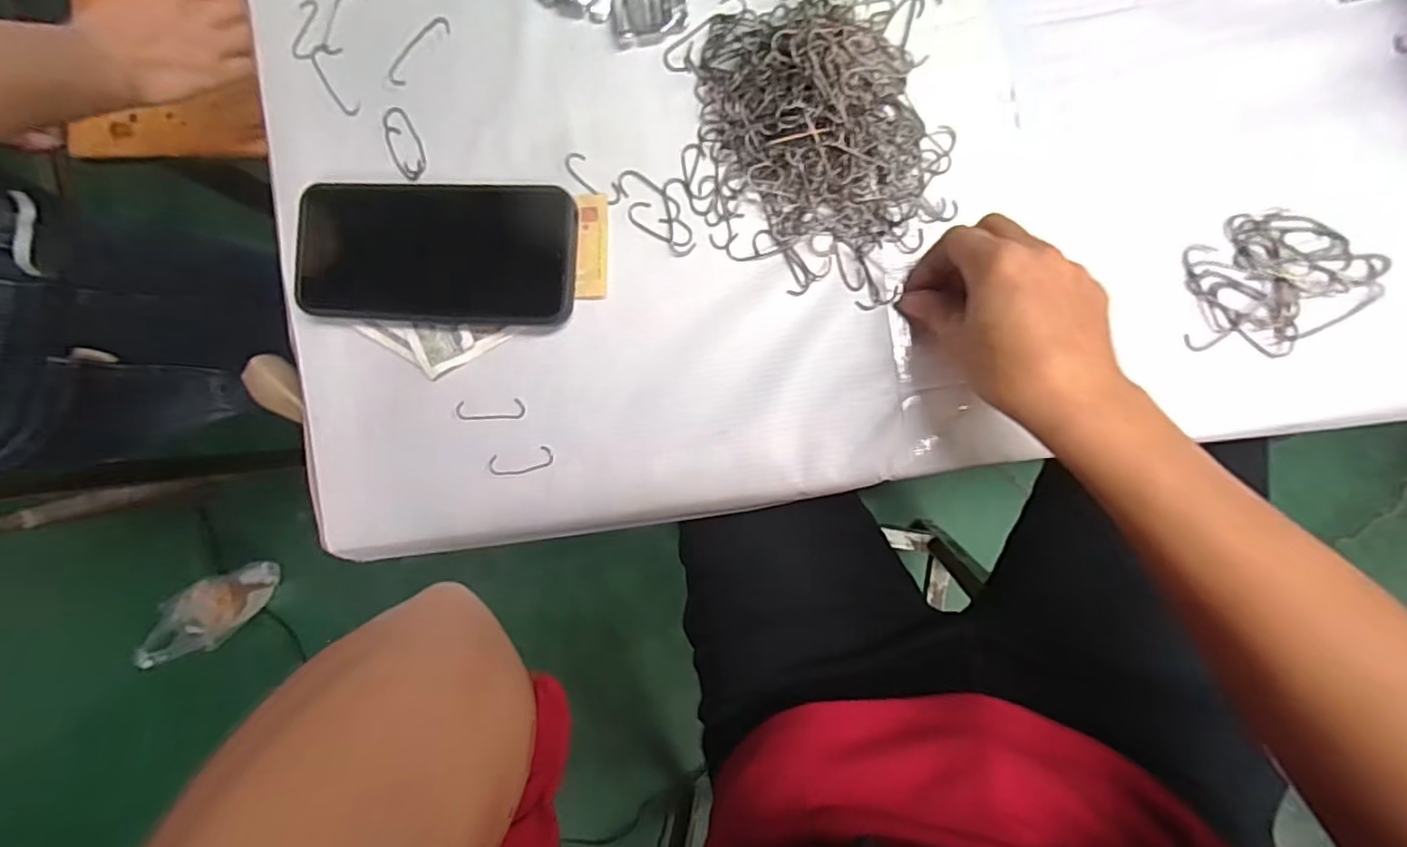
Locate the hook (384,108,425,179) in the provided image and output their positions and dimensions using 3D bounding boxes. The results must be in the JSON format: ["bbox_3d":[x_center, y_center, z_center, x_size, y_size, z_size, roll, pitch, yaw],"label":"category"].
[{"bbox_3d":[-0.185,-0.172,0.383,0.020,0.004,0.048,-26,87,6],"label":"hook"}]

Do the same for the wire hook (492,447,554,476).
[{"bbox_3d":[-0.111,0.024,0.377,0.039,0.004,0.014,-10,89,6],"label":"wire hook"}]

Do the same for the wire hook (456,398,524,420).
[{"bbox_3d":[-0.130,-0.008,0.381,0.042,0.004,0.012,-1,90,6],"label":"wire hook"}]

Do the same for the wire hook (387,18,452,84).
[{"bbox_3d":[-0.176,-0.231,0.384,0.016,0.004,0.050,43,95,5],"label":"wire hook"}]

